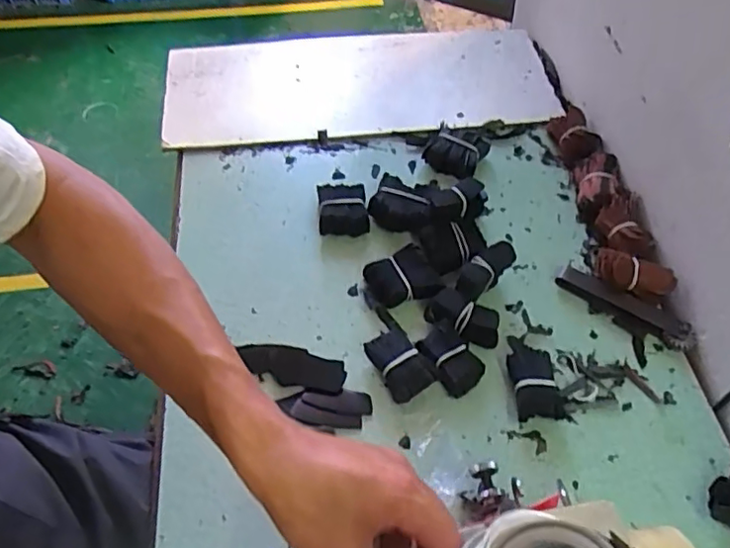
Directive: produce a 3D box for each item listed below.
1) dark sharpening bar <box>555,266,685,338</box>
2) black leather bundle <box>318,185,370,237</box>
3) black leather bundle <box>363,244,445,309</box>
[{"bbox_3d":[0.278,0.031,0.654,0.131,0.023,0.020,29,58,18],"label":"dark sharpening bar"},{"bbox_3d":[-0.026,-0.080,0.722,0.058,0.026,0.062,-3,54,-4],"label":"black leather bundle"},{"bbox_3d":[0.039,0.007,0.653,0.072,0.034,0.059,-12,55,-11],"label":"black leather bundle"}]

